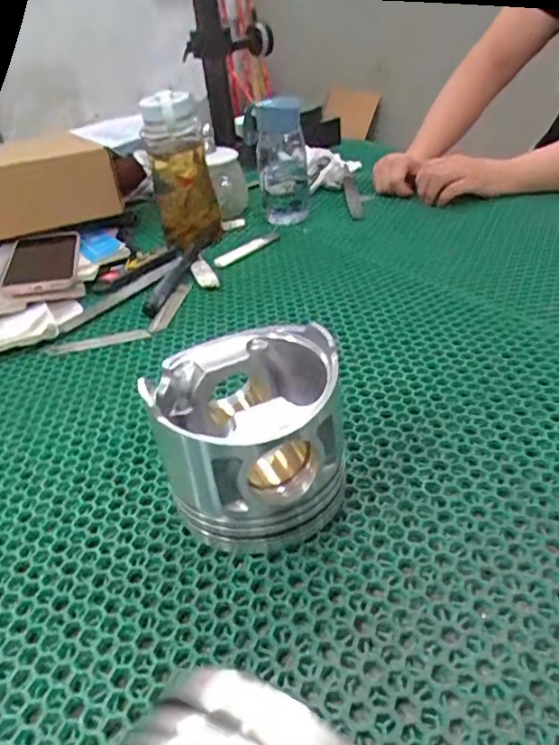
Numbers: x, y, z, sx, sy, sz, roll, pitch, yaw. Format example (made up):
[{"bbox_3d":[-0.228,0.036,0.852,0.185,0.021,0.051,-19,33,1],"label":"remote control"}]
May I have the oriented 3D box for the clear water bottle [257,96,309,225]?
[{"bbox_3d":[0.005,-0.284,0.772,0.060,0.151,0.057,-3,35,5],"label":"clear water bottle"}]

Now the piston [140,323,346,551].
[{"bbox_3d":[-0.015,0.038,0.357,0.099,0.098,0.104,-4,35,3],"label":"piston"}]

